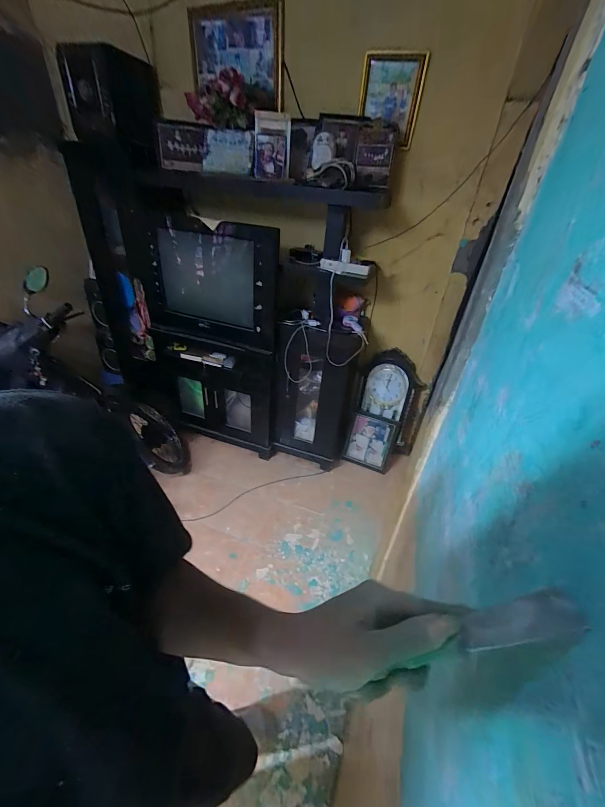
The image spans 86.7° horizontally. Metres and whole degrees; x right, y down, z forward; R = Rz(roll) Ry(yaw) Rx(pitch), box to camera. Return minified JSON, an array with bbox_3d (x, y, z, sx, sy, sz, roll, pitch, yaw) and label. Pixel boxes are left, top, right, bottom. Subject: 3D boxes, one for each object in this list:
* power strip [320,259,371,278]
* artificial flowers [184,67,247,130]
[{"bbox_3d":[0.188,-0.611,1.457,0.228,0.058,0.039,12,35,9],"label":"power strip"},{"bbox_3d":[-0.327,-1.165,1.235,0.146,0.161,0.285,-20,42,-32],"label":"artificial flowers"}]

